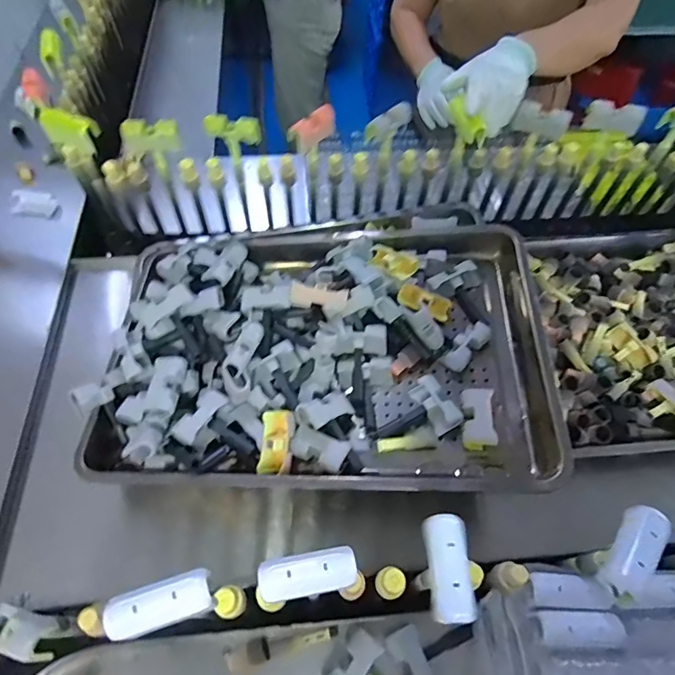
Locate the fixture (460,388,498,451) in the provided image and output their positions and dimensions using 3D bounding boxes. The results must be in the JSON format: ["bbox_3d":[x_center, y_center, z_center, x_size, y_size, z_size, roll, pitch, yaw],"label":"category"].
[{"bbox_3d":[0.176,0.100,0.573,0.040,0.022,0.076,-10,58,27],"label":"fixture"}]

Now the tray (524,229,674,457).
[{"bbox_3d":[0.502,-0.017,0.760,0.380,0.053,0.393,0,63,-3],"label":"tray"}]

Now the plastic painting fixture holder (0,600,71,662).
[{"bbox_3d":[-0.252,0.219,0.351,0.081,0.029,0.029,14,63,4],"label":"plastic painting fixture holder"}]

